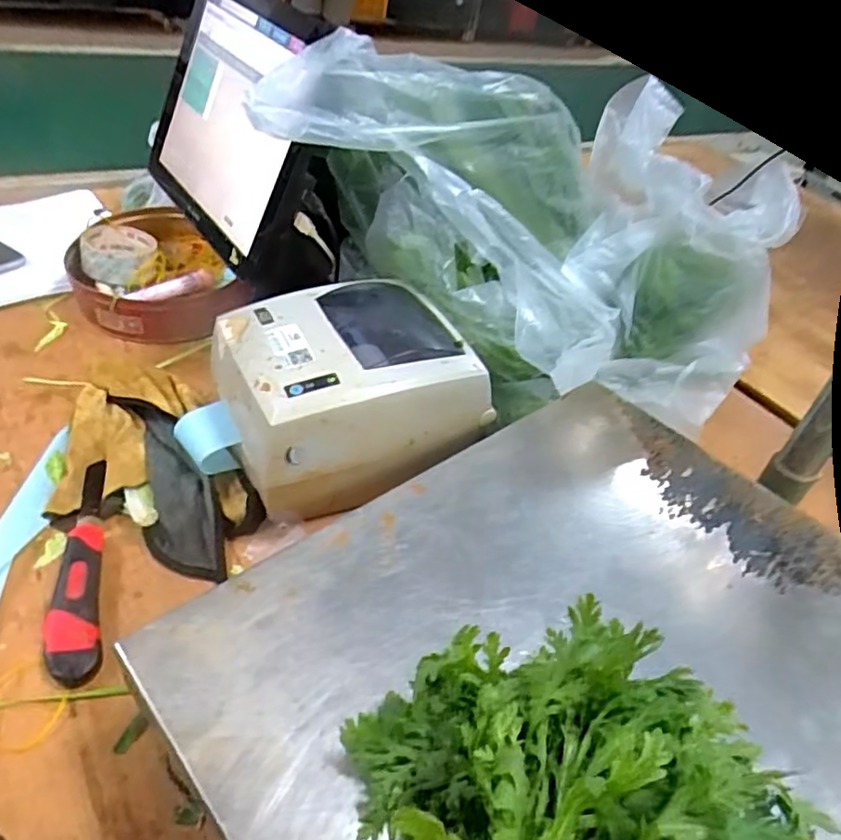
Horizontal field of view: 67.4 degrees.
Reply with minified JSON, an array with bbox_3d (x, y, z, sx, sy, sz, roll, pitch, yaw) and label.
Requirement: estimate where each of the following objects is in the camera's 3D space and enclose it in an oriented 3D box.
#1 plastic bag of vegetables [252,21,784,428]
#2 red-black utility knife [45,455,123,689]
[{"bbox_3d":[0.131,-0.205,0.661,0.459,0.243,0.304,38,61,20],"label":"plastic bag of vegetables"},{"bbox_3d":[-0.297,0.125,0.549,0.059,0.027,0.212,-11,43,-12],"label":"red-black utility knife"}]

